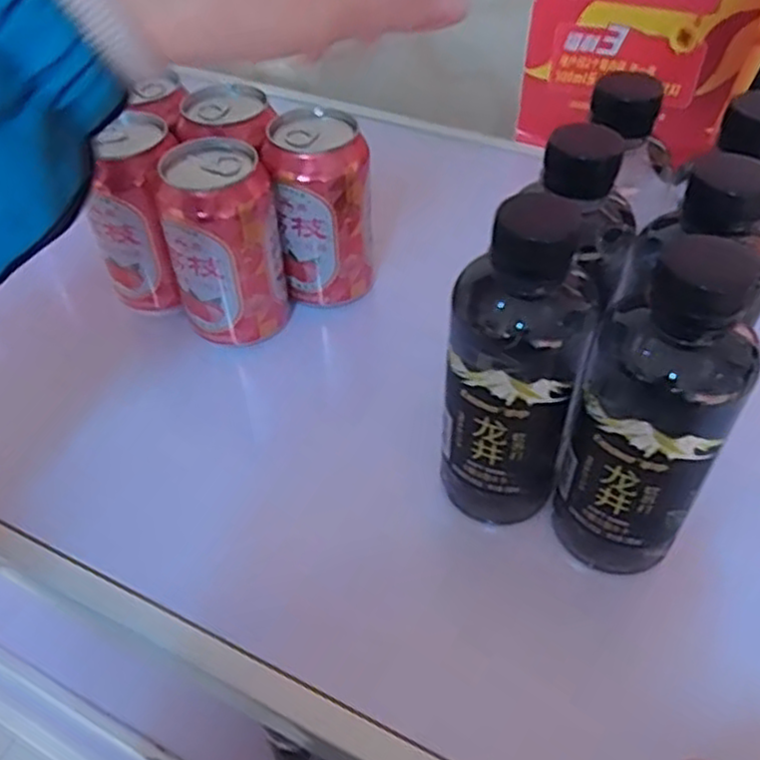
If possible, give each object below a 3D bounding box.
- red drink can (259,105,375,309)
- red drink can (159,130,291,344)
[{"bbox_3d":[-0.035,-0.104,0.454,0.058,0.111,0.054,-1,46,1],"label":"red drink can"},{"bbox_3d":[-0.089,-0.080,0.431,0.058,0.108,0.056,-1,46,1],"label":"red drink can"}]

